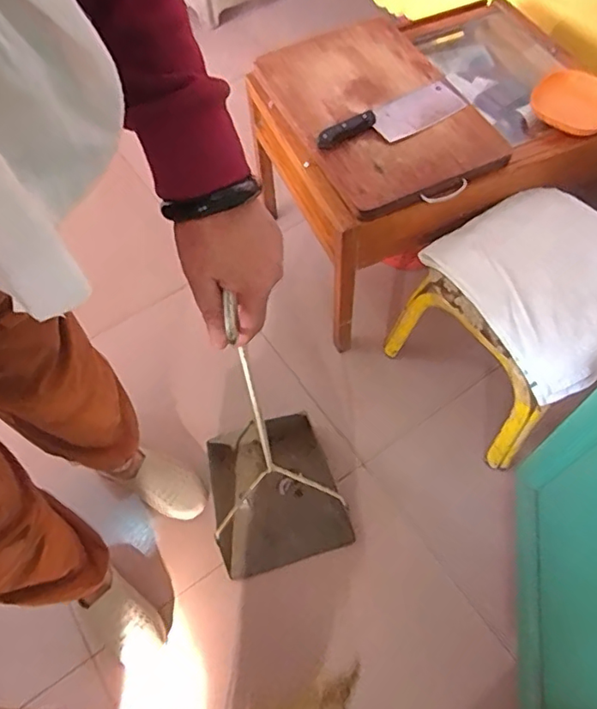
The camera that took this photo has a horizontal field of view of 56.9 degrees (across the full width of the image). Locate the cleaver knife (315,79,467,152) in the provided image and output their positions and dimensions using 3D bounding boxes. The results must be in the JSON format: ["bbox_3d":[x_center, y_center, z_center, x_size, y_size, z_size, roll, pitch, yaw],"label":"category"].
[{"bbox_3d":[0.162,-0.404,0.935,0.282,0.035,0.090,-30,64,-12],"label":"cleaver knife"}]

